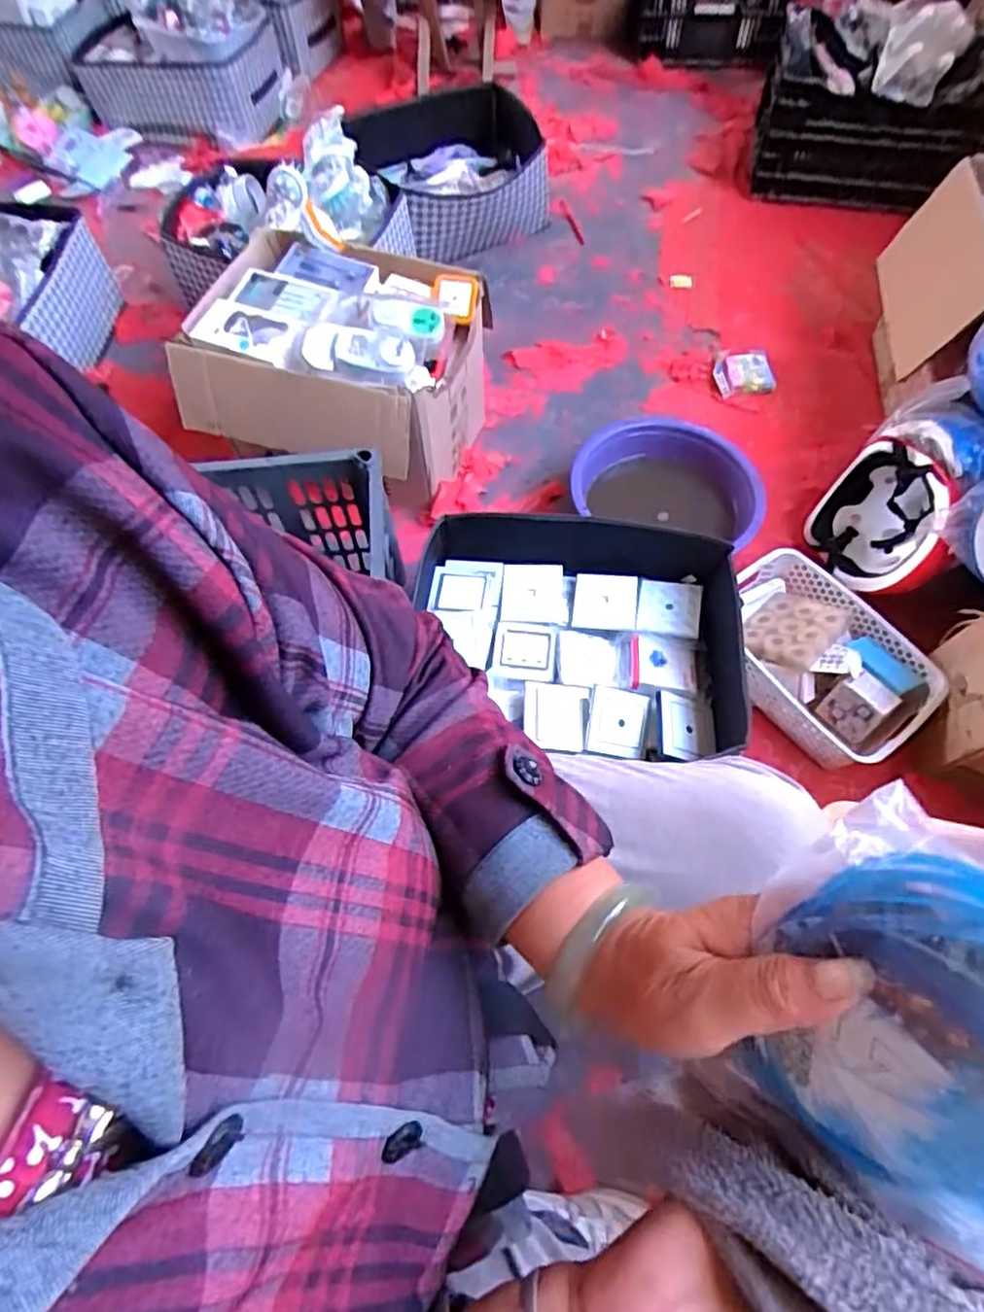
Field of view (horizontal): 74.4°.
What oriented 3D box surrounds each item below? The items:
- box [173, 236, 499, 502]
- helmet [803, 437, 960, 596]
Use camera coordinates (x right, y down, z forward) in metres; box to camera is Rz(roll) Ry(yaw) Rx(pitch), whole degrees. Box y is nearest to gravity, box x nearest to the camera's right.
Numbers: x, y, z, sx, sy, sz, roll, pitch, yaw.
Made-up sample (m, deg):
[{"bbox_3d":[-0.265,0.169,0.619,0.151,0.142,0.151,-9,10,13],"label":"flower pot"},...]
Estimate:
[{"bbox_3d":[-0.259,-0.476,1.073,0.445,0.255,0.346,19,64,11],"label":"box"},{"bbox_3d":[0.581,-0.201,0.974,0.147,0.191,0.203,17,64,10],"label":"helmet"}]

